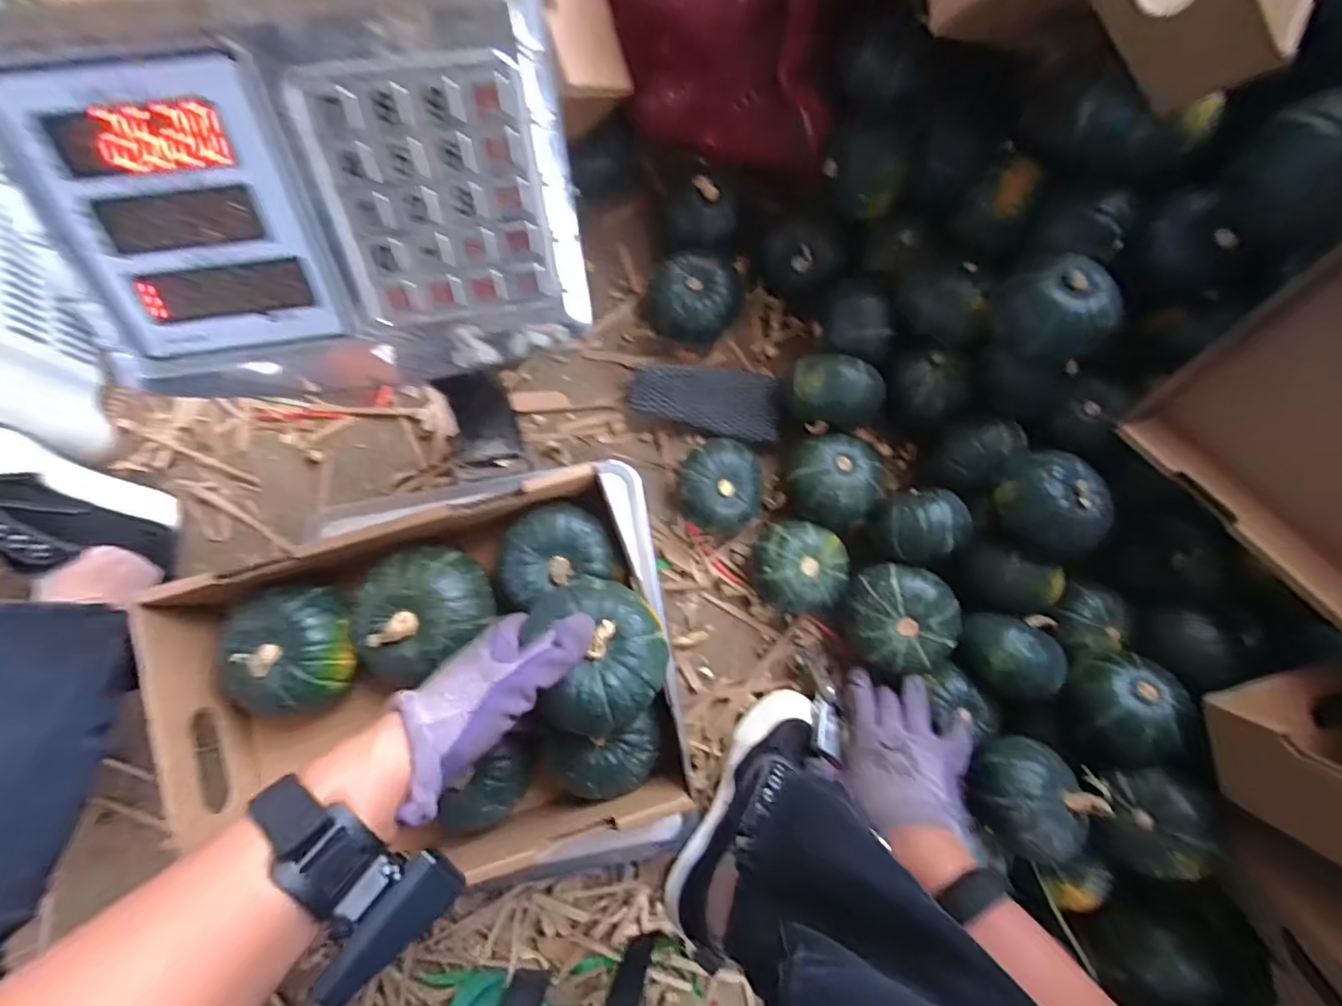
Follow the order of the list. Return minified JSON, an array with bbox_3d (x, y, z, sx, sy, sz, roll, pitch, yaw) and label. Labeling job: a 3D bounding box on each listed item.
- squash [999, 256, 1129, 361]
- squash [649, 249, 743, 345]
[{"bbox_3d":[0.320,-0.159,0.481,0.069,0.060,0.072,0,84,-2],"label":"squash"},{"bbox_3d":[0.026,-0.207,0.596,0.091,0.060,0.079,-10,84,-3],"label":"squash"}]

